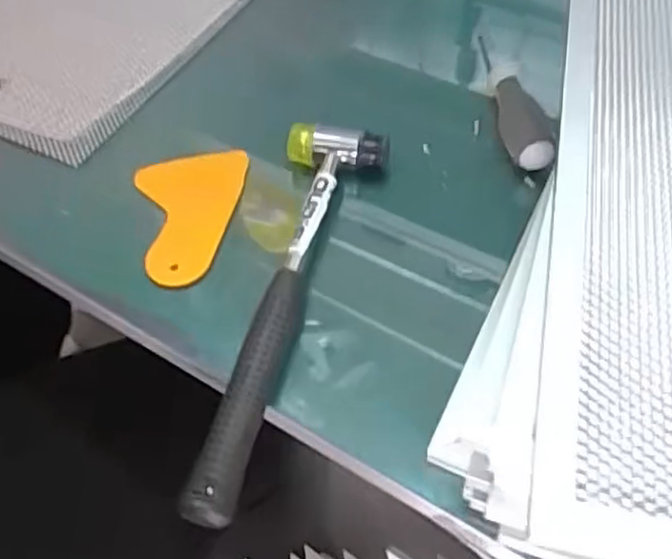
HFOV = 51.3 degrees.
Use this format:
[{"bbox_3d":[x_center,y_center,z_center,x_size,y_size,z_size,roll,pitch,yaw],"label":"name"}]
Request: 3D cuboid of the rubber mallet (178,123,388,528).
[{"bbox_3d":[-0.029,0.006,0.366,0.056,0.023,0.238,11,54,12],"label":"rubber mallet"}]

